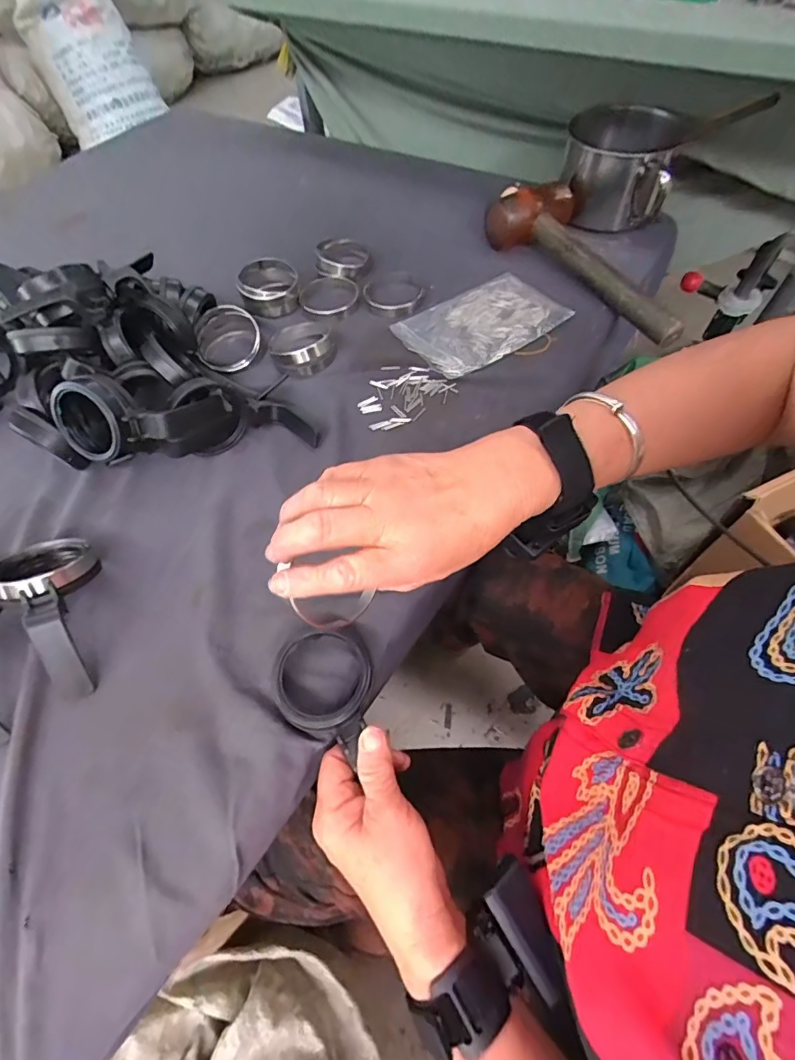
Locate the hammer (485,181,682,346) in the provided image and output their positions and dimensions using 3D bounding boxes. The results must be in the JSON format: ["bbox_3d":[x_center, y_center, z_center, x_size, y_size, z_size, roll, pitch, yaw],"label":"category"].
[{"bbox_3d":[0.232,-0.328,0.561,0.106,0.051,0.290,-35,63,-16],"label":"hammer"}]

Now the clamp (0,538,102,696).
[{"bbox_3d":[-0.258,0.055,0.369,0.066,0.047,0.129,-40,64,-19],"label":"clamp"}]

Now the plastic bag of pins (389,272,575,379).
[{"bbox_3d":[0.092,-0.234,0.542,0.172,0.014,0.118,-29,61,-13],"label":"plastic bag of pins"}]

